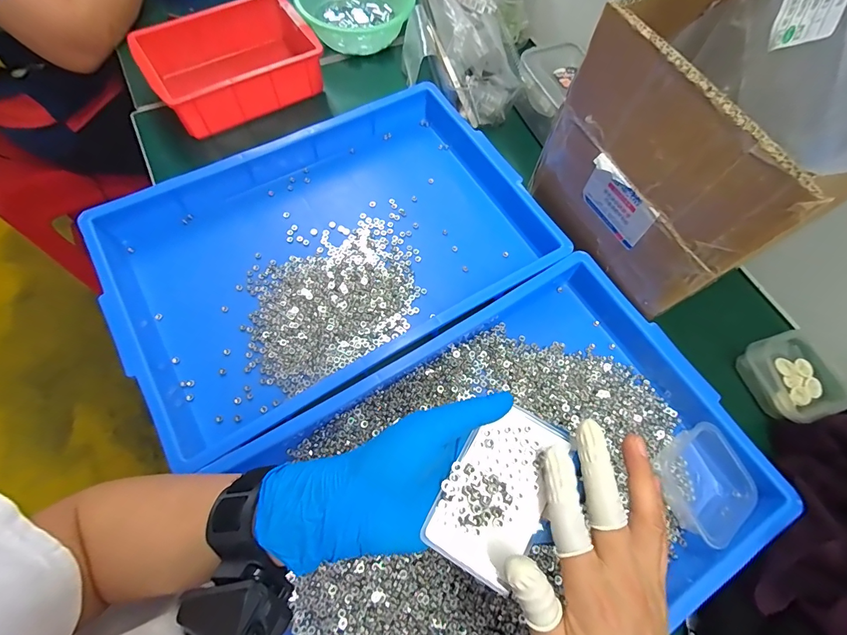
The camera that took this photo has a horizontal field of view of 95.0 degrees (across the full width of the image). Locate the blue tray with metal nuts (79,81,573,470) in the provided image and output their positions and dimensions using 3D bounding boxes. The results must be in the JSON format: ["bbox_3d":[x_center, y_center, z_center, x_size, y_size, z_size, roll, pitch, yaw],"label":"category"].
[{"bbox_3d":[-0.094,-0.079,0.415,0.419,0.045,0.290,-30,73,-12],"label":"blue tray with metal nuts"}]

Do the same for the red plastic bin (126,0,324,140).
[{"bbox_3d":[-0.244,-0.330,0.496,0.202,0.066,0.135,-32,73,-14],"label":"red plastic bin"}]

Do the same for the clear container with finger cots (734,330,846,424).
[{"bbox_3d":[0.378,0.058,0.395,0.084,0.032,0.084,-16,70,-9],"label":"clear container with finger cots"}]

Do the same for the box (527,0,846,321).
[{"bbox_3d":[0.240,-0.144,0.346,0.154,0.184,0.202,-27,72,-13],"label":"box"}]

